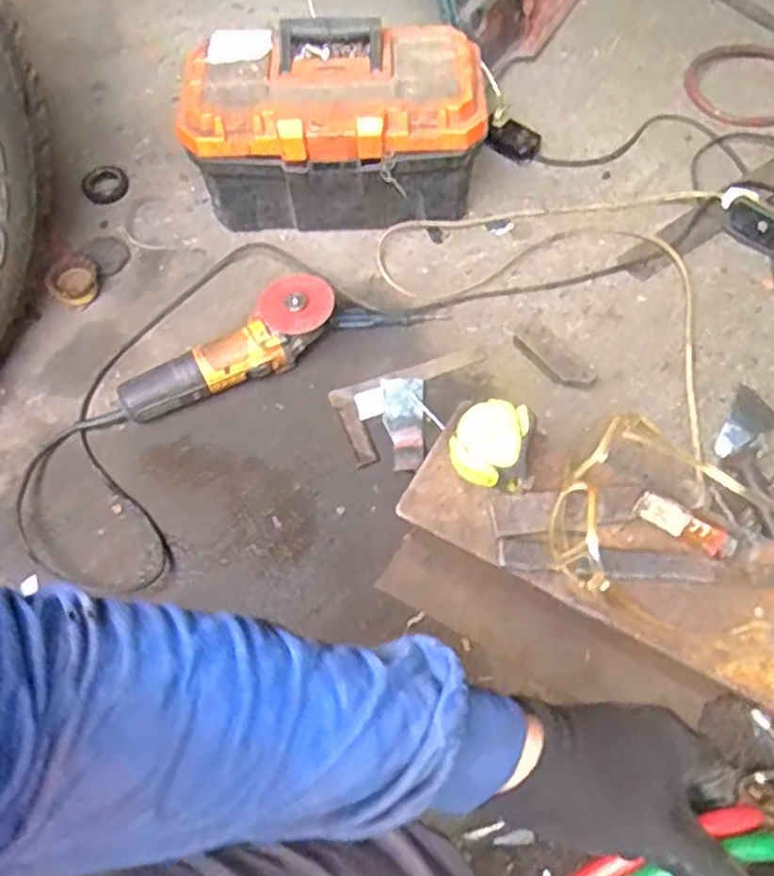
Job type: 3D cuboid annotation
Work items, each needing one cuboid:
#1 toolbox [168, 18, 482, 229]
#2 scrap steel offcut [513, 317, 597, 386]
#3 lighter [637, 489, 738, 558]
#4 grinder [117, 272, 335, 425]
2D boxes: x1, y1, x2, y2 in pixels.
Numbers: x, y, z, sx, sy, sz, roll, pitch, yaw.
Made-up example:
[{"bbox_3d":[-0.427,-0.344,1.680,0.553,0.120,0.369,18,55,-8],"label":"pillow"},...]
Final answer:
[{"bbox_3d":[-0.071,-0.409,1.030,0.371,0.215,0.189,-4,61,-2],"label":"toolbox"},{"bbox_3d":[0.214,-0.105,0.959,0.045,0.026,0.117,-36,67,-17],"label":"scrap steel offcut"},{"bbox_3d":[0.231,0.067,0.579,0.075,0.009,0.023,27,66,15],"label":"lighter"},{"bbox_3d":[-0.199,-0.111,0.933,0.280,0.093,0.079,-22,63,-11],"label":"grinder"}]

